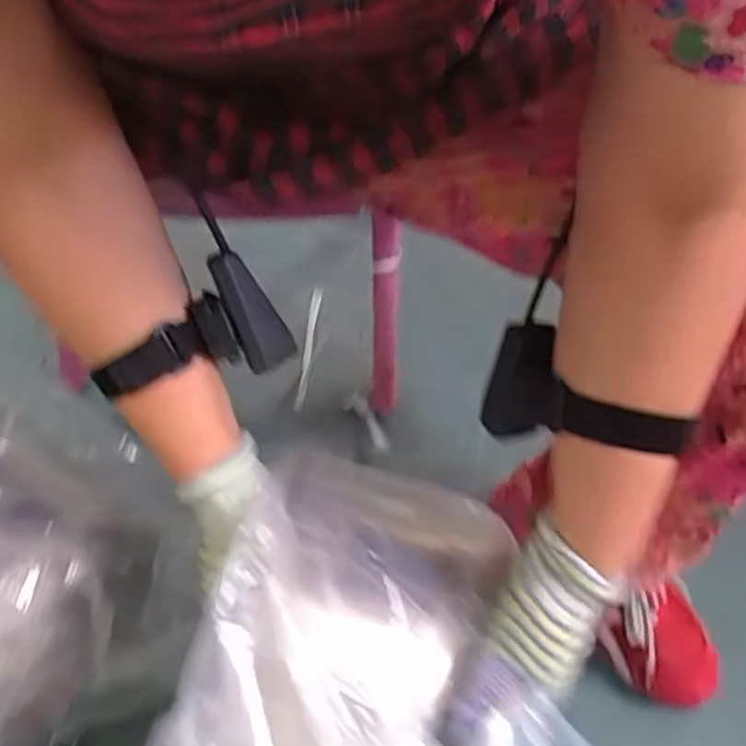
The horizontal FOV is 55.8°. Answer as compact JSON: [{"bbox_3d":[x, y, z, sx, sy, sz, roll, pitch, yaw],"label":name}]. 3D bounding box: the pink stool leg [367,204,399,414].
[{"bbox_3d":[0.012,-0.055,0.712,0.027,0.215,0.019,-3,28,-7],"label":"pink stool leg"}]

